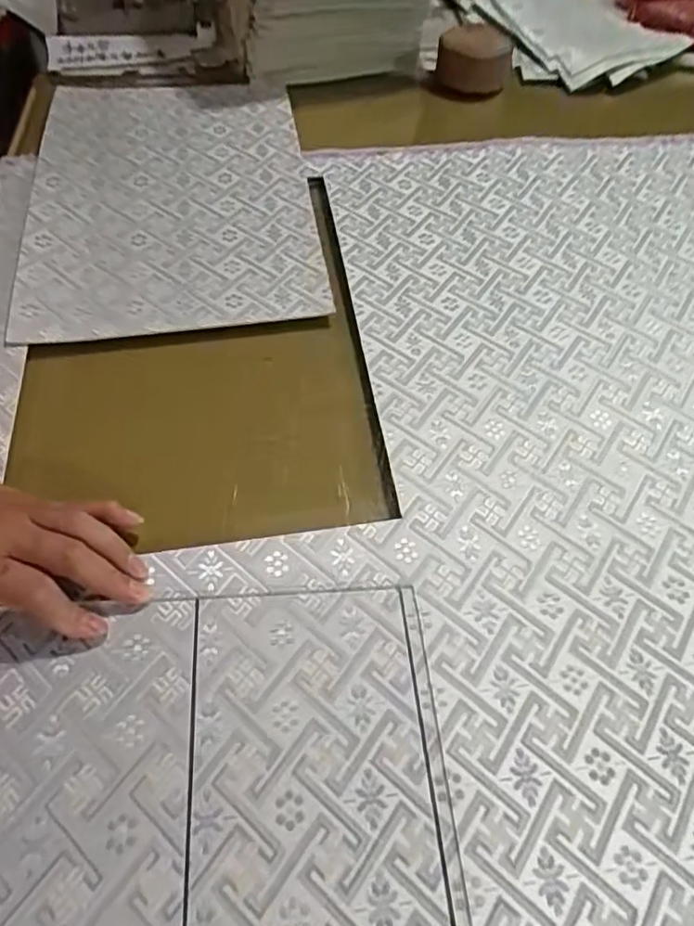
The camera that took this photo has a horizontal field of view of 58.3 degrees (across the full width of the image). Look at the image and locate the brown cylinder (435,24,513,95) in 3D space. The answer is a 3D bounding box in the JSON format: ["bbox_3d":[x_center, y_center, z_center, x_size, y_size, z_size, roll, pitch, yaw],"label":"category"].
[{"bbox_3d":[0.153,-0.496,0.762,0.092,0.052,0.066,12,56,6],"label":"brown cylinder"}]

